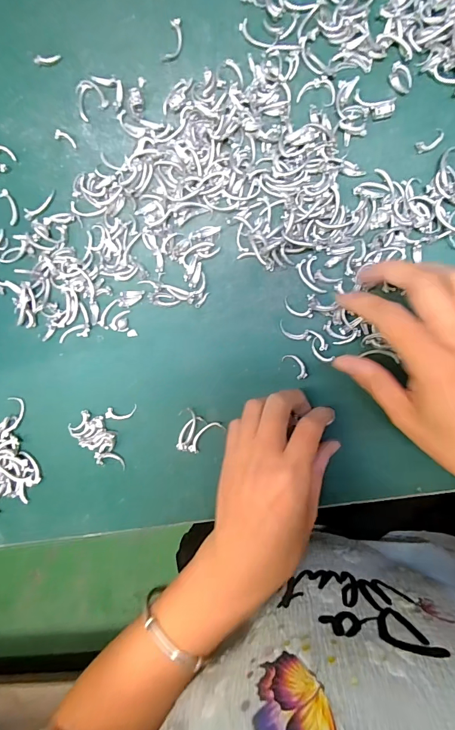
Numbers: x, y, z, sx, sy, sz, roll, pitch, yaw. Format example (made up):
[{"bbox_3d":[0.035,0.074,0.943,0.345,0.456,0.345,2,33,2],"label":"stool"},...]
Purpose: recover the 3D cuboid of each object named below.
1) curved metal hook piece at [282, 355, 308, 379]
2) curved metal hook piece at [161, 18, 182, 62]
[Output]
[{"bbox_3d":[0.051,0.001,0.276,0.010,0.004,0.022,-42,85,5],"label":"curved metal hook piece"},{"bbox_3d":[-0.041,-0.253,0.287,0.013,0.004,0.032,17,92,7],"label":"curved metal hook piece"}]

